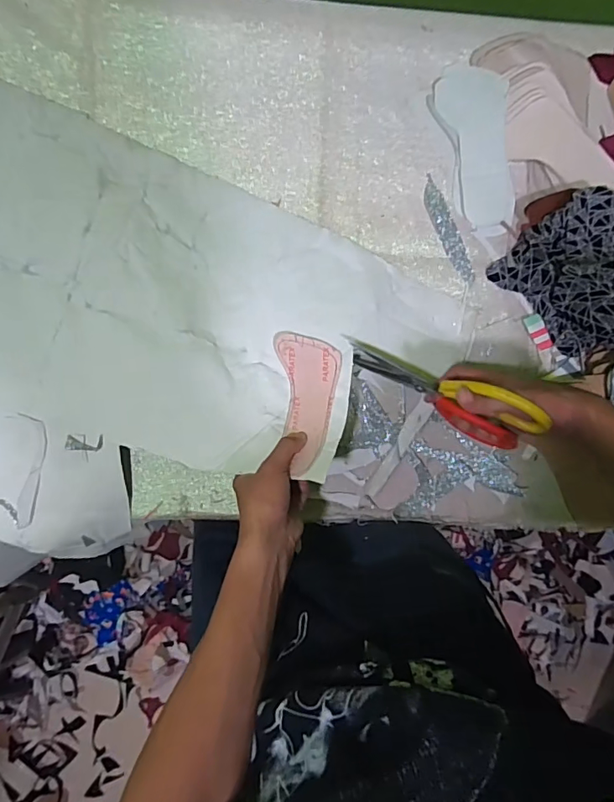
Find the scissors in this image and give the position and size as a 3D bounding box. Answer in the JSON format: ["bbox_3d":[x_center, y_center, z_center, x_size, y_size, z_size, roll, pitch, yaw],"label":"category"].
[{"bbox_3d":[0.142,-0.013,0.494,0.211,0.131,0.040,33,90,-2],"label":"scissors"}]

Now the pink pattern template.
[{"bbox_3d":[0.006,-0.001,0.521,0.066,0.030,0.156,-5,74,-2],"label":"pink pattern template"}]

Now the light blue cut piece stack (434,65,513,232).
[{"bbox_3d":[0.197,-0.296,0.552,0.073,0.015,0.177,-9,95,-3],"label":"light blue cut piece stack"}]

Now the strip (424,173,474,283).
[{"bbox_3d":[0.168,-0.203,0.569,0.024,0.004,0.128,-26,96,3],"label":"strip"}]

